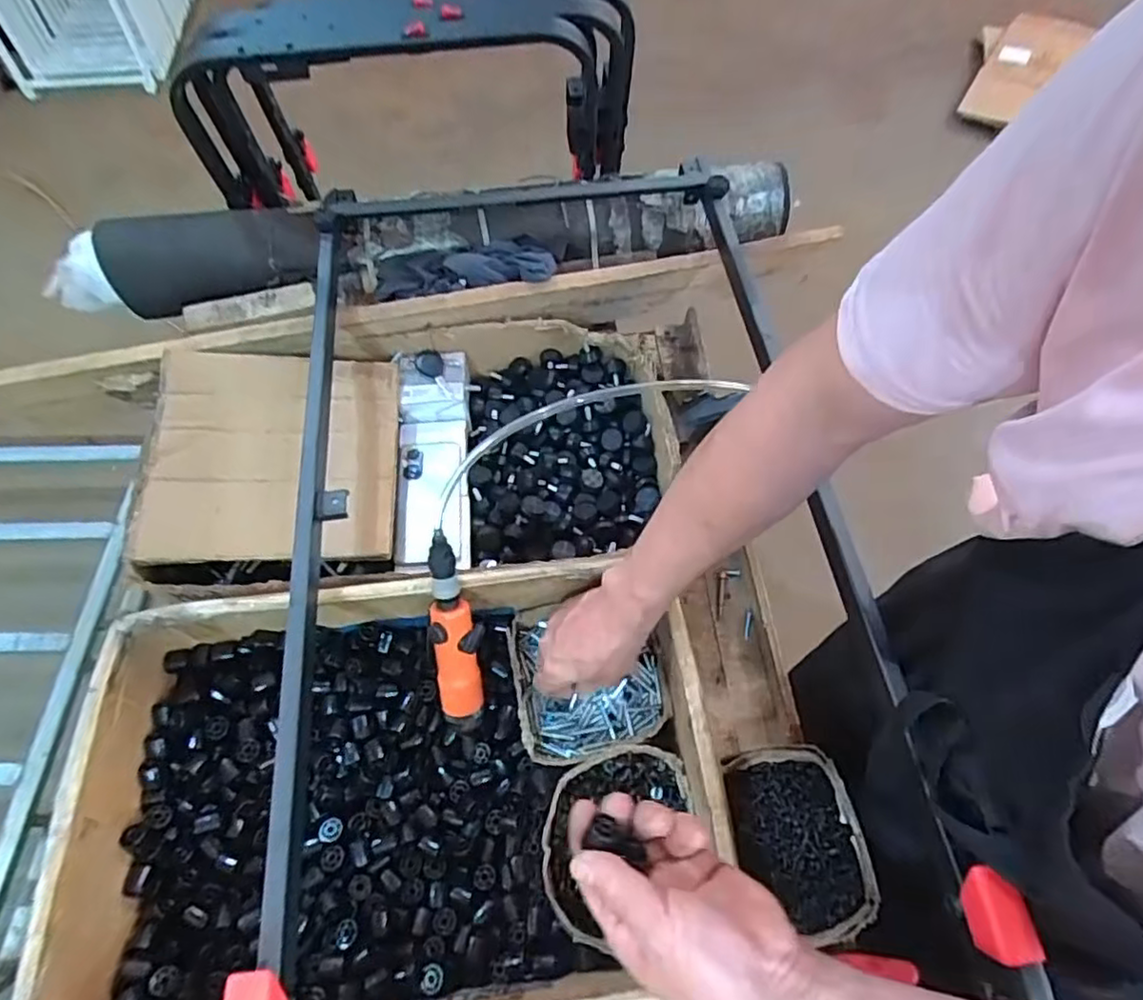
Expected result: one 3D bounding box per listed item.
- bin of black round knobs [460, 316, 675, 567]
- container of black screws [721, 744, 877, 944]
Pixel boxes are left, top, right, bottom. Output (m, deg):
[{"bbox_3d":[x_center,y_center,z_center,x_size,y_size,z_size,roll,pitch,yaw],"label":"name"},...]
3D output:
[{"bbox_3d":[-0.009,-0.074,0.781,0.238,0.086,0.304,-5,61,-3],"label":"bin of black round knobs"},{"bbox_3d":[0.212,0.329,0.627,0.120,0.068,0.165,-6,61,-3],"label":"container of black screws"}]

